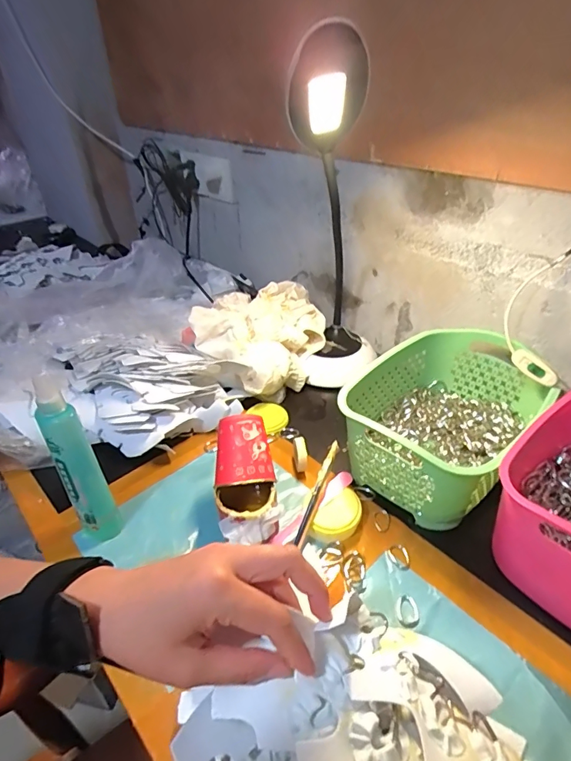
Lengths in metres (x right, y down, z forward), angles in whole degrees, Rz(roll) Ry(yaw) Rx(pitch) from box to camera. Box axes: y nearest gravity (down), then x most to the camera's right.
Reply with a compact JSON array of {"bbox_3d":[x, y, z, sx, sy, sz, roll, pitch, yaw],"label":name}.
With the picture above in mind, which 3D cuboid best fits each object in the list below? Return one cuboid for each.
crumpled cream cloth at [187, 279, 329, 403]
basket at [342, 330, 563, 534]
[{"bbox_3d":[-0.030,-0.075,0.750,0.151,0.127,0.234,23,42,29],"label":"crumpled cream cloth"},{"bbox_3d":[0.209,0.049,0.585,0.255,0.118,0.198,-29,44,-33],"label":"basket"}]

